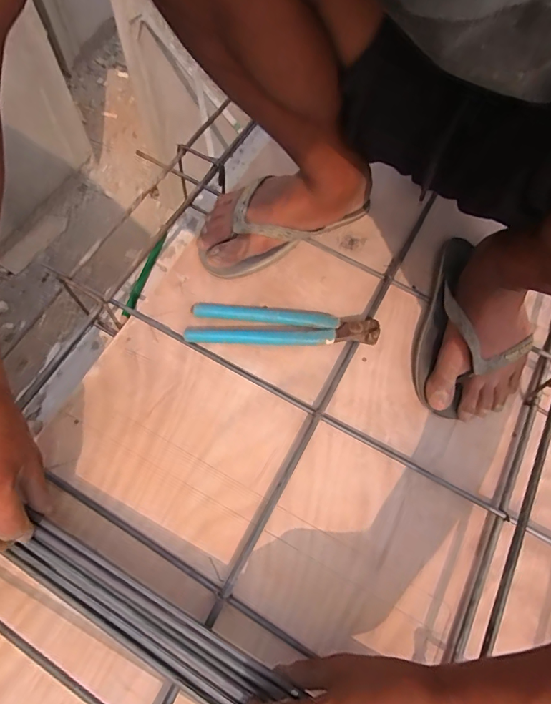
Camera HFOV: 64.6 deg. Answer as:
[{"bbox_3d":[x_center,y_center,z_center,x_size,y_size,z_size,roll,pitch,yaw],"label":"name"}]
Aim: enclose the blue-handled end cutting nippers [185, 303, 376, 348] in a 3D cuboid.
[{"bbox_3d":[0.007,-0.028,0.502,0.210,0.035,0.051,4,67,-2],"label":"blue-handled end cutting nippers"}]

